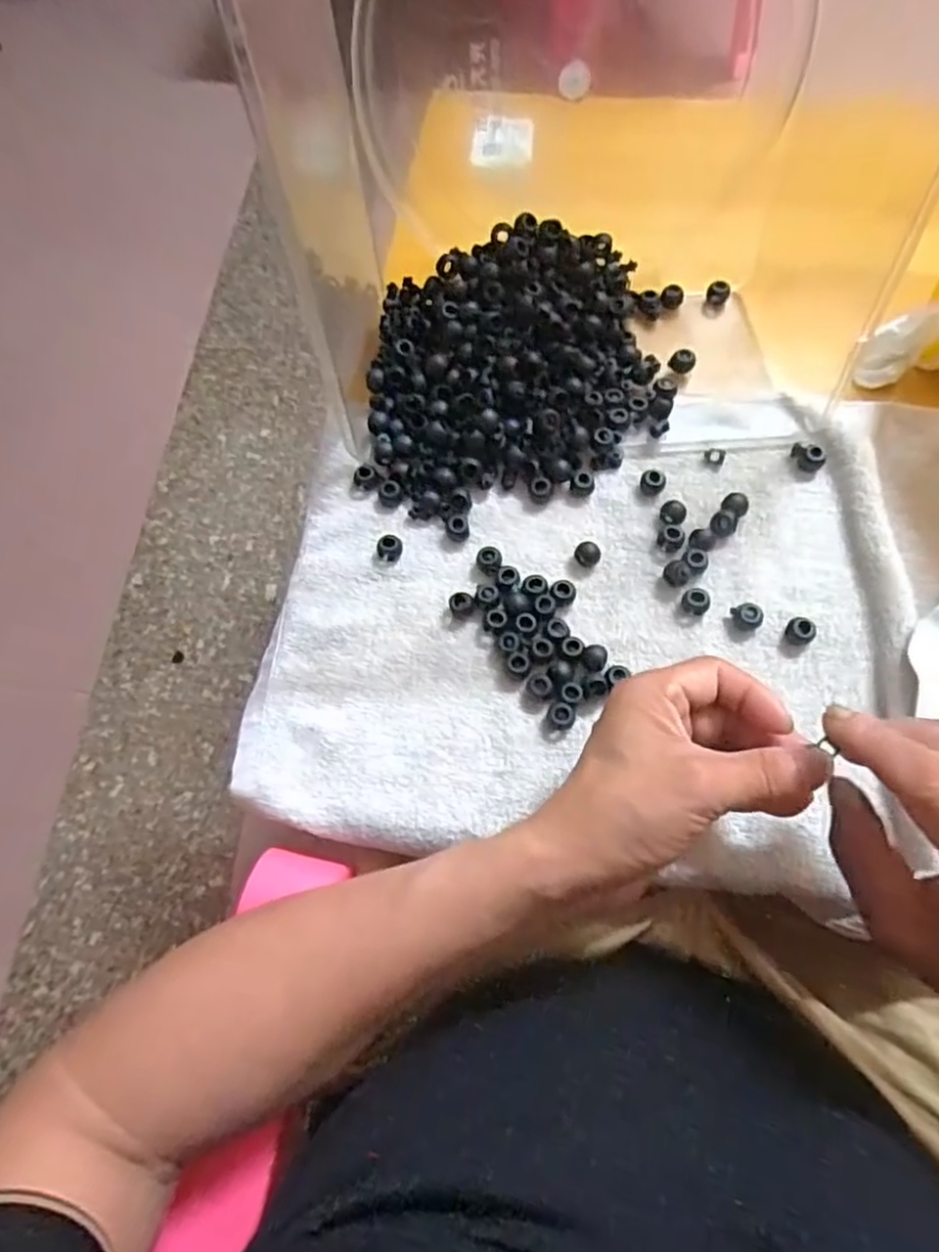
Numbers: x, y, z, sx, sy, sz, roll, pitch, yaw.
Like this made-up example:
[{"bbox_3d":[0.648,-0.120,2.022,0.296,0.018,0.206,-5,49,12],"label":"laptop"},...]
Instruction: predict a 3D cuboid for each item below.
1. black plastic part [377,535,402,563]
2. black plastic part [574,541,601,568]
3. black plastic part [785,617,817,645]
[{"bbox_3d":[-0.048,-0.048,0.415,0.016,0.007,0.015,-1,69,3],"label":"black plastic part"},{"bbox_3d":[0.070,-0.043,0.405,0.013,0.009,0.015,-33,71,-10],"label":"black plastic part"},{"bbox_3d":[0.184,0.003,0.380,0.013,0.012,0.015,-39,72,-11],"label":"black plastic part"}]

